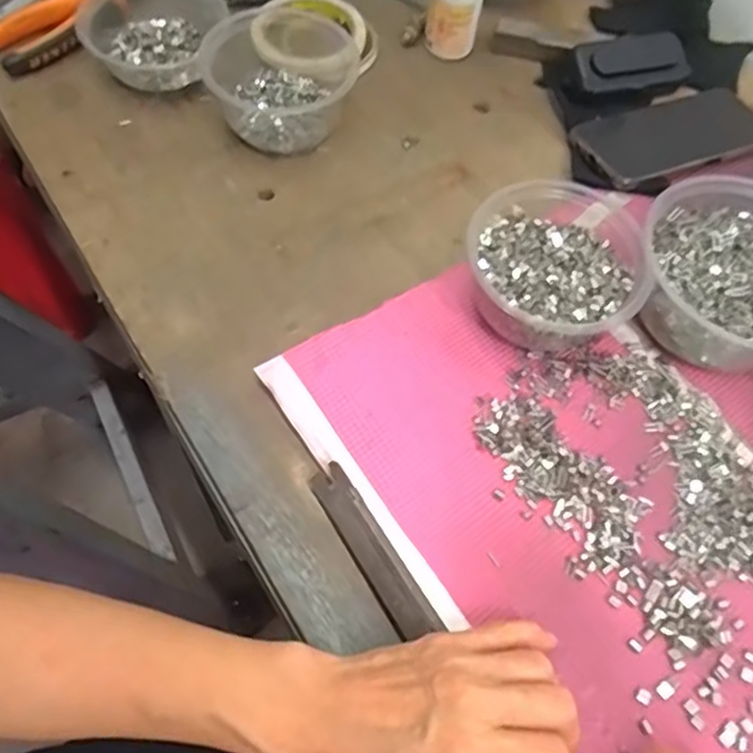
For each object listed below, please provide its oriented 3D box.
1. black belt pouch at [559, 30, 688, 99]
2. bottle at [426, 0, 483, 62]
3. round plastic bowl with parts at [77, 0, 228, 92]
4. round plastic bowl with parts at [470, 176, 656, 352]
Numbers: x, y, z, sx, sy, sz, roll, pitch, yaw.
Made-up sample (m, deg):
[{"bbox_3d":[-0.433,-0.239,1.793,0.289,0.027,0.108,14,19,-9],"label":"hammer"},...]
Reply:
[{"bbox_3d":[0.213,-0.266,0.589,0.113,0.036,0.046,-10,63,-9],"label":"black belt pouch"},{"bbox_3d":[0.068,-0.318,0.583,0.044,0.084,0.044,15,62,5],"label":"bottle"},{"bbox_3d":[-0.180,-0.282,0.569,0.115,0.050,0.110,1,62,-3],"label":"round plastic bowl with parts"},{"bbox_3d":[0.115,-0.074,0.459,0.116,0.062,0.129,2,62,-2],"label":"round plastic bowl with parts"}]

